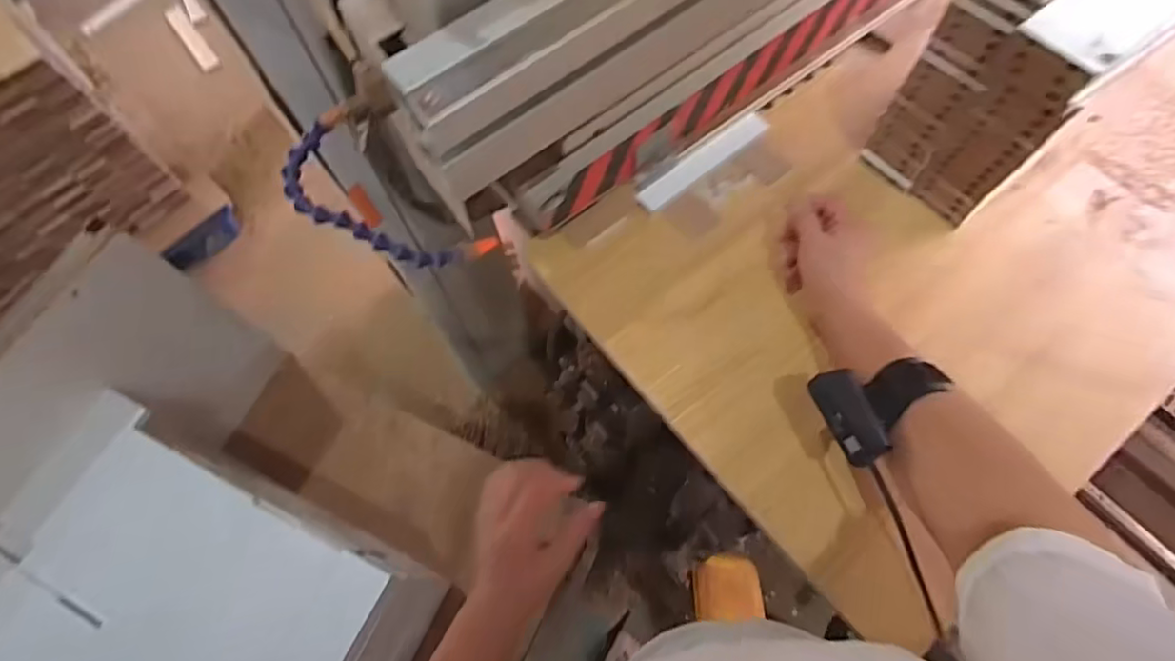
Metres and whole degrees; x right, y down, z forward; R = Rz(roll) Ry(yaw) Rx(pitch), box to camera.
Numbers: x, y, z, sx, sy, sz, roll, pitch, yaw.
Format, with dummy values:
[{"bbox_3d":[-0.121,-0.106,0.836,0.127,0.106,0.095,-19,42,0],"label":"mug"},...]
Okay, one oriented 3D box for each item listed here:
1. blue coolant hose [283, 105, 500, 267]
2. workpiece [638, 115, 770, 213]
[{"bbox_3d":[-0.166,-0.101,0.506,0.176,0.030,0.083,35,70,-11],"label":"blue coolant hose"},{"bbox_3d":[0.122,-0.180,0.641,0.172,0.010,0.027,-38,70,-13],"label":"workpiece"}]

